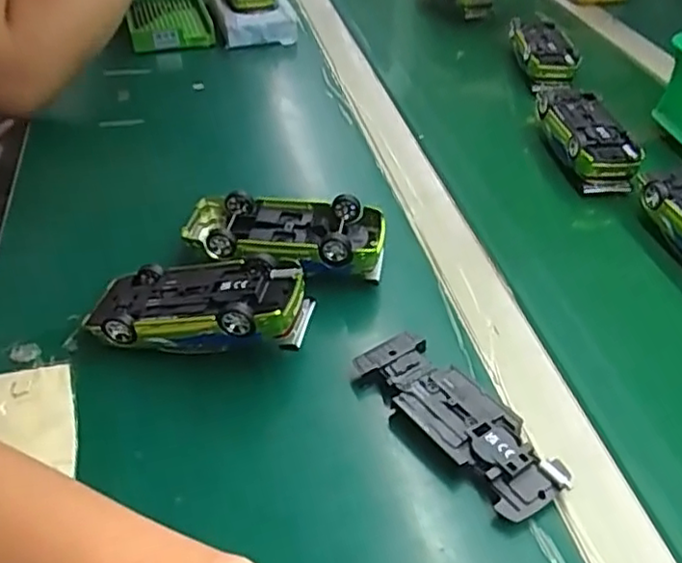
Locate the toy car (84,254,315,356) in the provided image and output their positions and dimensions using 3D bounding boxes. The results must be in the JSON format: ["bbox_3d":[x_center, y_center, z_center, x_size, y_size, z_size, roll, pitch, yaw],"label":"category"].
[{"bbox_3d":[-0.084,0.015,0.388,0.128,0.034,0.050,-1,39,18],"label":"toy car"}]

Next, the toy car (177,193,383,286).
[{"bbox_3d":[-0.037,-0.029,0.448,0.132,0.035,0.062,3,41,1],"label":"toy car"}]

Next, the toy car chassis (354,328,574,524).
[{"bbox_3d":[0.061,0.072,0.353,0.045,0.015,0.123,-27,48,-29],"label":"toy car chassis"}]

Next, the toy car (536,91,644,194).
[{"bbox_3d":[0.208,-0.123,0.563,0.050,0.038,0.115,-3,41,-6],"label":"toy car"}]

